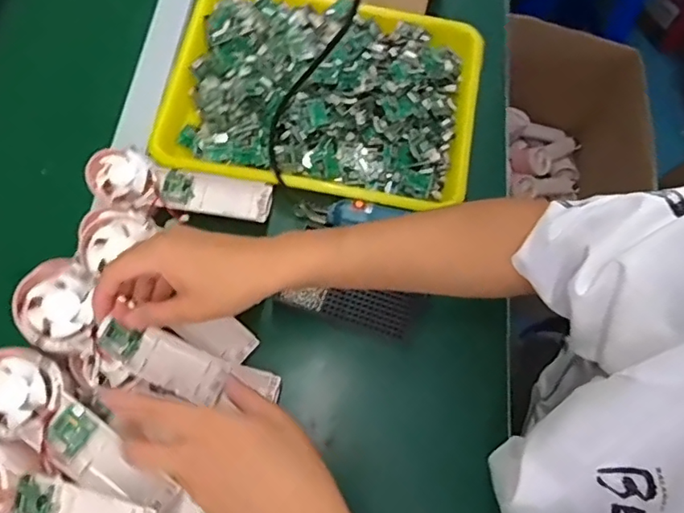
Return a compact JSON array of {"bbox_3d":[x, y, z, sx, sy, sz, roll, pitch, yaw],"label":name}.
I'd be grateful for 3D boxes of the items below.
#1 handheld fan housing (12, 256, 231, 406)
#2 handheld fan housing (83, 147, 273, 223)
[{"bbox_3d":[-0.178,0.068,0.437,0.174,0.023,0.065,32,69,-15],"label":"handheld fan housing"},{"bbox_3d":[-0.163,-0.069,0.534,0.177,0.039,0.056,5,69,-1],"label":"handheld fan housing"}]

